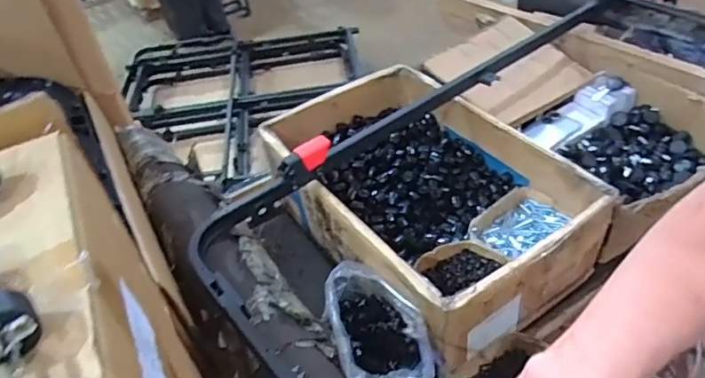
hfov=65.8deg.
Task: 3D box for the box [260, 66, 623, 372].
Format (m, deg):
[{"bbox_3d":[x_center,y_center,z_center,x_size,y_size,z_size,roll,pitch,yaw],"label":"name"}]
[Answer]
[{"bbox_3d":[0.111,-0.012,0.944,0.354,0.159,0.554,-28,46,-21],"label":"box"}]

